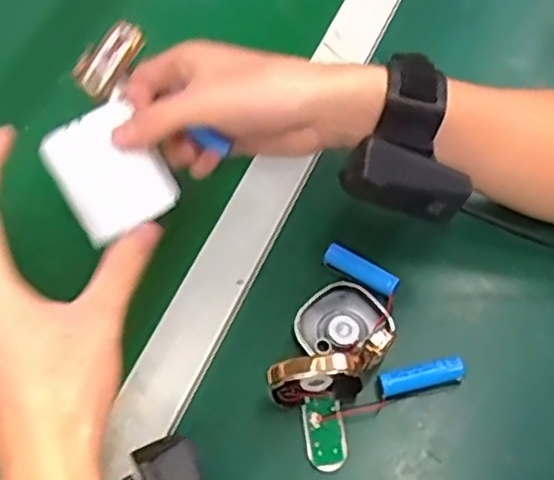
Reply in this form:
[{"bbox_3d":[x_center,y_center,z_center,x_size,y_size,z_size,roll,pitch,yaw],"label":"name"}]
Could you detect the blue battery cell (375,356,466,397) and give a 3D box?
[{"bbox_3d":[0.087,0.081,0.404,0.053,0.014,0.015,-12,63,-3],"label":"blue battery cell"}]

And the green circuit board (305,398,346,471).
[{"bbox_3d":[0.027,0.111,0.392,0.020,0.006,0.040,-5,63,1],"label":"green circuit board"}]

